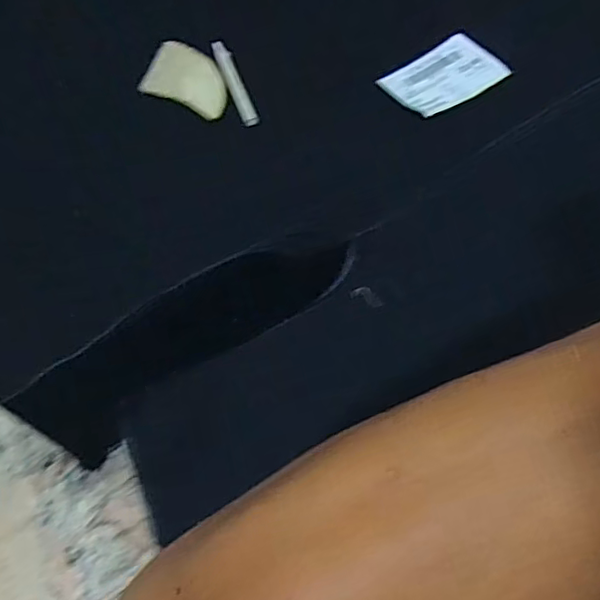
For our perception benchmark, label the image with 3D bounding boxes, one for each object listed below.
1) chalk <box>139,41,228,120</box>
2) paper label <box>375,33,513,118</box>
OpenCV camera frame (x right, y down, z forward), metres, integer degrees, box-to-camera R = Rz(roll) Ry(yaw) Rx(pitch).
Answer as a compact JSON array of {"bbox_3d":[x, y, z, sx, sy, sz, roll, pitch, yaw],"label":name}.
[{"bbox_3d":[-0.108,-0.217,0.589,0.097,0.005,0.072,24,64,14],"label":"chalk"},{"bbox_3d":[0.141,-0.219,0.588,0.115,0.008,0.076,-34,59,-17],"label":"paper label"}]

